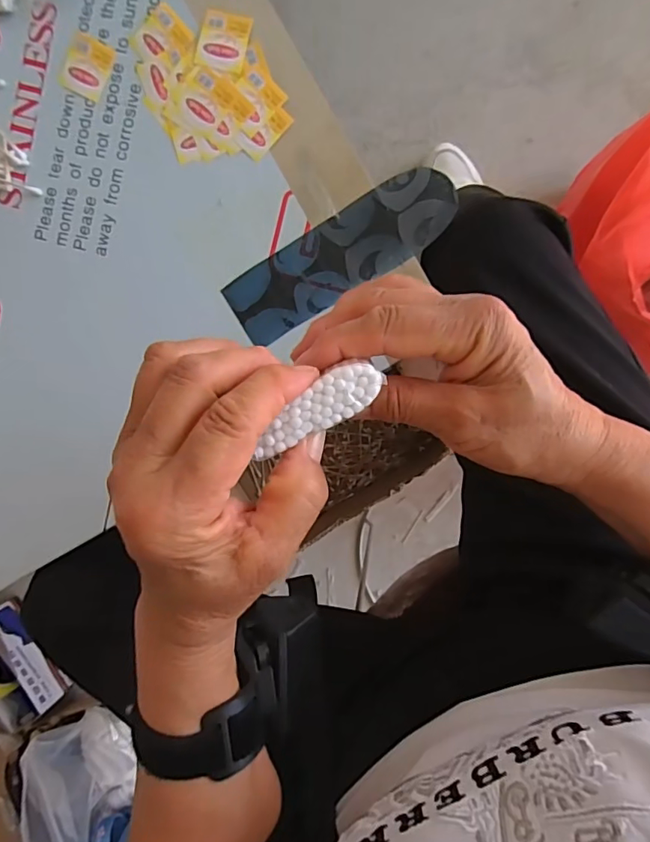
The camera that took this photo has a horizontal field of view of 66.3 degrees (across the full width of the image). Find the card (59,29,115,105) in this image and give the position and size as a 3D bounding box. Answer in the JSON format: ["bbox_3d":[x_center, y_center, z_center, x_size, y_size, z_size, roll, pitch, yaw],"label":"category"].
[{"bbox_3d":[-0.197,-0.292,0.411,0.042,0.004,0.045,25,97,6],"label":"card"}]

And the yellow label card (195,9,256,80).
[{"bbox_3d":[-0.081,-0.299,0.393,0.040,0.004,0.046,14,96,7],"label":"yellow label card"}]

